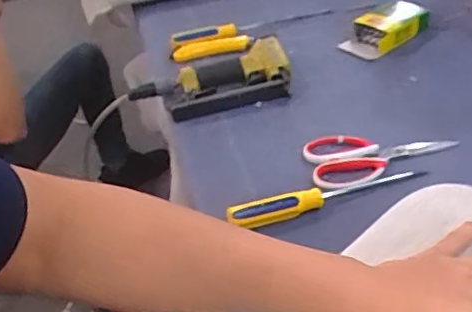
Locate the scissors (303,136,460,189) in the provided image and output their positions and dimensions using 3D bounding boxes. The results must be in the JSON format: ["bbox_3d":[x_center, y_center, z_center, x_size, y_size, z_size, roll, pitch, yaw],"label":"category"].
[{"bbox_3d":[0.185,0.001,0.704,0.188,0.021,0.090,-10,40,-2],"label":"scissors"}]

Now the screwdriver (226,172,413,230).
[{"bbox_3d":[0.102,0.043,0.647,0.224,0.026,0.023,-18,41,-11],"label":"screwdriver"}]

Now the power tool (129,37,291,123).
[{"bbox_3d":[-0.037,-0.108,0.857,0.239,0.056,0.133,-16,41,-9],"label":"power tool"}]

